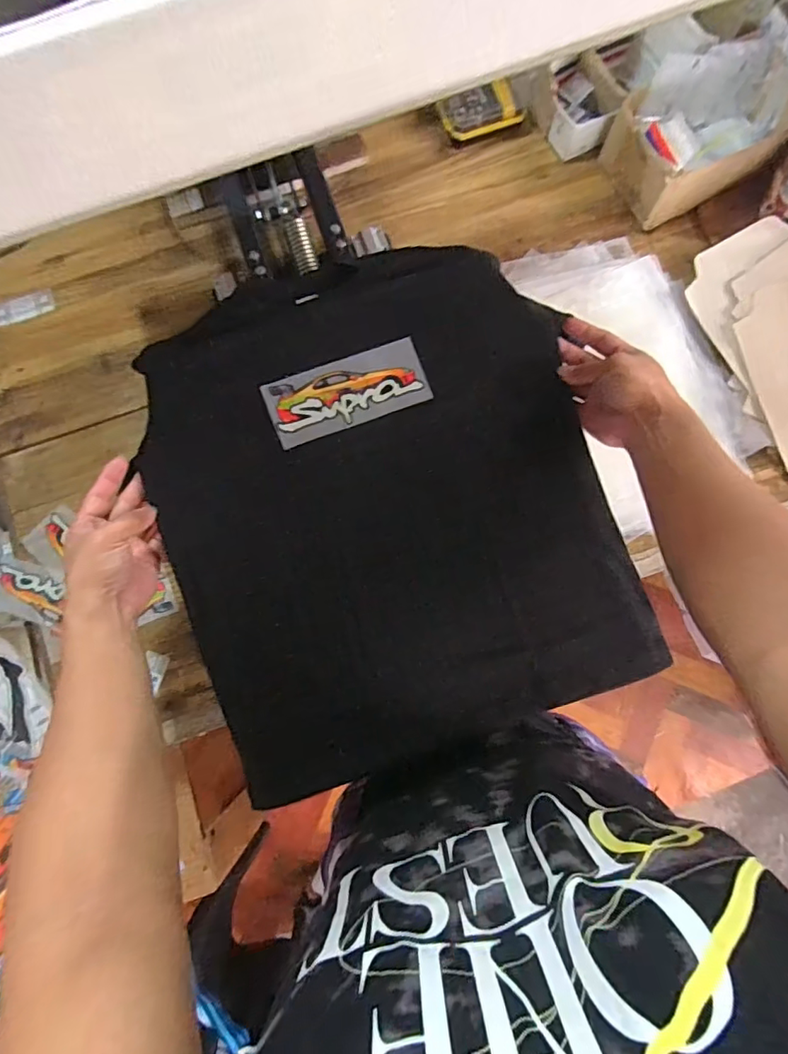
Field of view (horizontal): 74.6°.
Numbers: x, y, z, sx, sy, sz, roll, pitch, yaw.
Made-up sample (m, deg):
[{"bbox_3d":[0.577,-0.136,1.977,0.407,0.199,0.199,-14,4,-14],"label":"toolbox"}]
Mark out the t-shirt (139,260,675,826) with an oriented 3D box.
[{"bbox_3d":[-0.012,-0.037,0.509,0.414,0.028,0.482,-18,80,-3],"label":"t-shirt"}]

